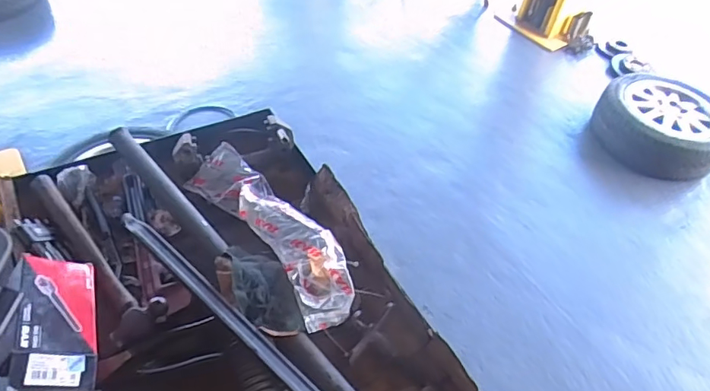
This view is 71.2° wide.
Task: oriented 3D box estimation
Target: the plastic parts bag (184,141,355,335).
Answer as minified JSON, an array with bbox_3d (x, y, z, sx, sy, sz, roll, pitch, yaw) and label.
[{"bbox_3d":[-0.129,0.042,0.745,0.111,0.068,0.389,-27,56,-28],"label":"plastic parts bag"}]

